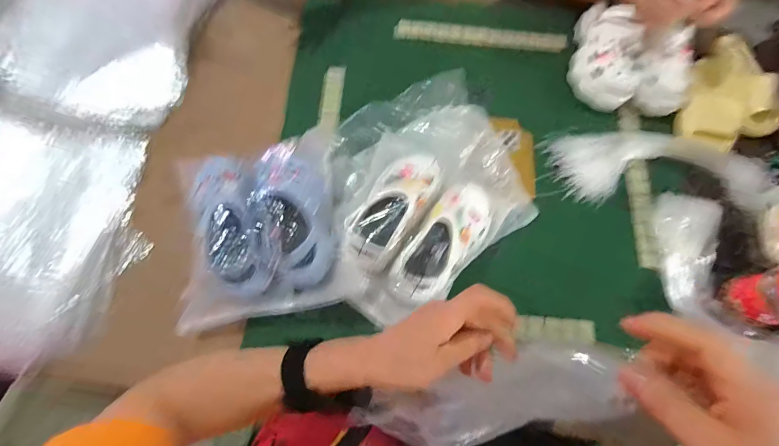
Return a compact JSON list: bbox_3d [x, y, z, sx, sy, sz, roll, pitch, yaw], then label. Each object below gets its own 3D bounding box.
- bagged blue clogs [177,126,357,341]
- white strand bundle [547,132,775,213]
[{"bbox_3d":[-0.225,0.004,0.660,0.273,0.092,0.301,-10,73,-5],"label":"bagged blue clogs"},{"bbox_3d":[0.574,-0.119,0.794,0.448,0.044,0.167,4,72,-1],"label":"white strand bundle"}]

